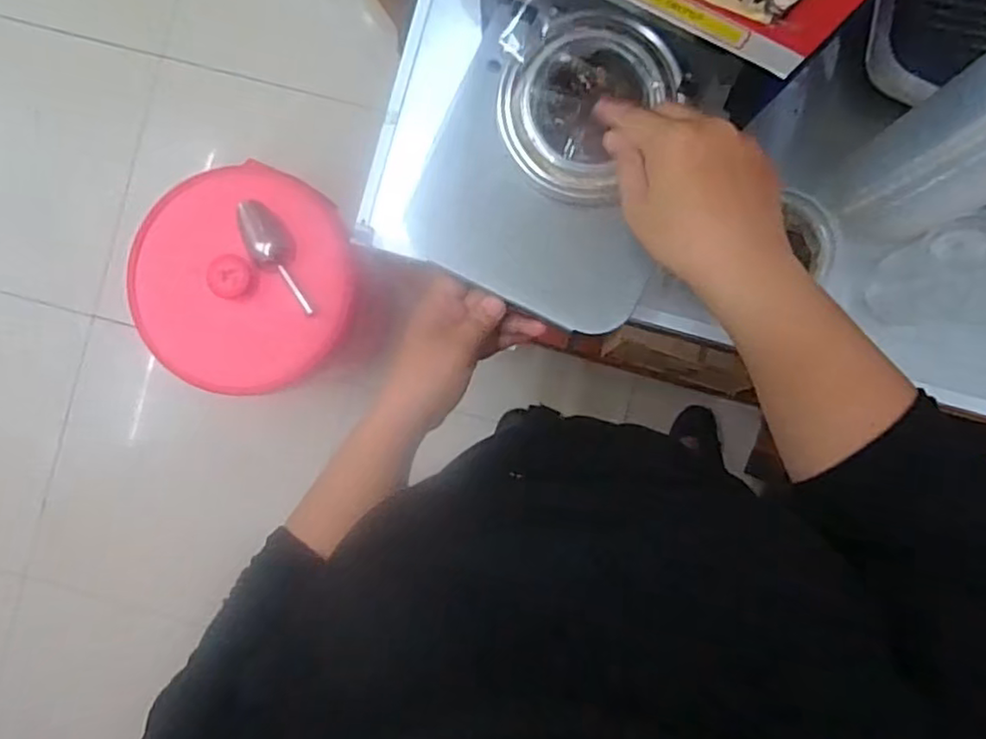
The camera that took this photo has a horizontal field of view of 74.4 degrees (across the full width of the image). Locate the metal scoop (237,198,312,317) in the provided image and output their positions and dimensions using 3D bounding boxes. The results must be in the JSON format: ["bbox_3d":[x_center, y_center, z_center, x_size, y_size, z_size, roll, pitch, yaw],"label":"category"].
[{"bbox_3d":[-0.316,-0.163,0.949,0.060,0.026,0.174,-20,94,-3],"label":"metal scoop"}]

